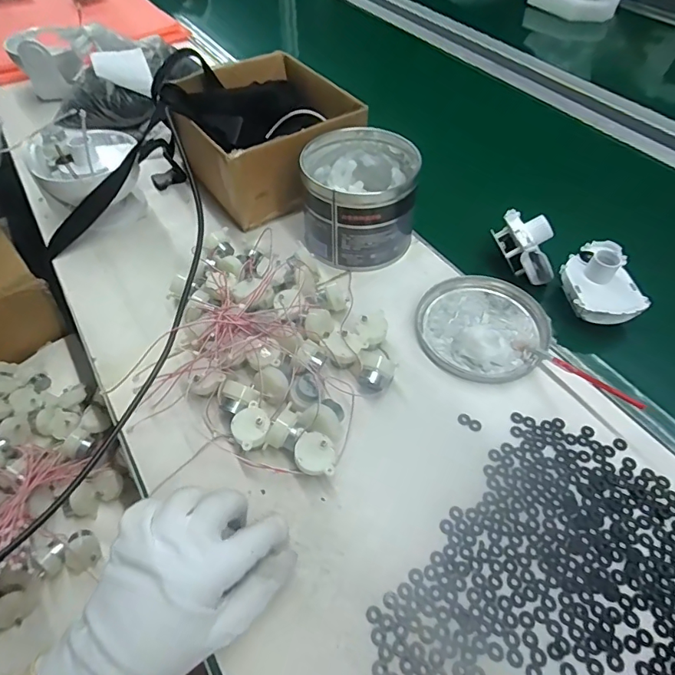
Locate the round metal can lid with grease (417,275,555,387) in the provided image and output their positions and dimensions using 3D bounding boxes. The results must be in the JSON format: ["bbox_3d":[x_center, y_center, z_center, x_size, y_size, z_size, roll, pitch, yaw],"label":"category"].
[{"bbox_3d":[0.147,-0.015,0.469,0.127,0.020,0.127,0,52,0],"label":"round metal can lid with grease"}]

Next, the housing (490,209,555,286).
[{"bbox_3d":[0.205,-0.101,0.506,0.051,0.054,0.071,-11,53,-9],"label":"housing"}]

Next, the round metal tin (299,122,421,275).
[{"bbox_3d":[0.025,-0.161,0.524,0.121,0.098,0.129,0,52,0],"label":"round metal tin"}]

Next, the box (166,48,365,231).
[{"bbox_3d":[-0.094,-0.264,0.600,0.190,0.098,0.213,-22,55,-17],"label":"box"}]

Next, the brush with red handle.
[{"bbox_3d":[0.211,0.032,0.411,0.016,0.012,0.129,-23,32,-18],"label":"brush with red handle"}]

